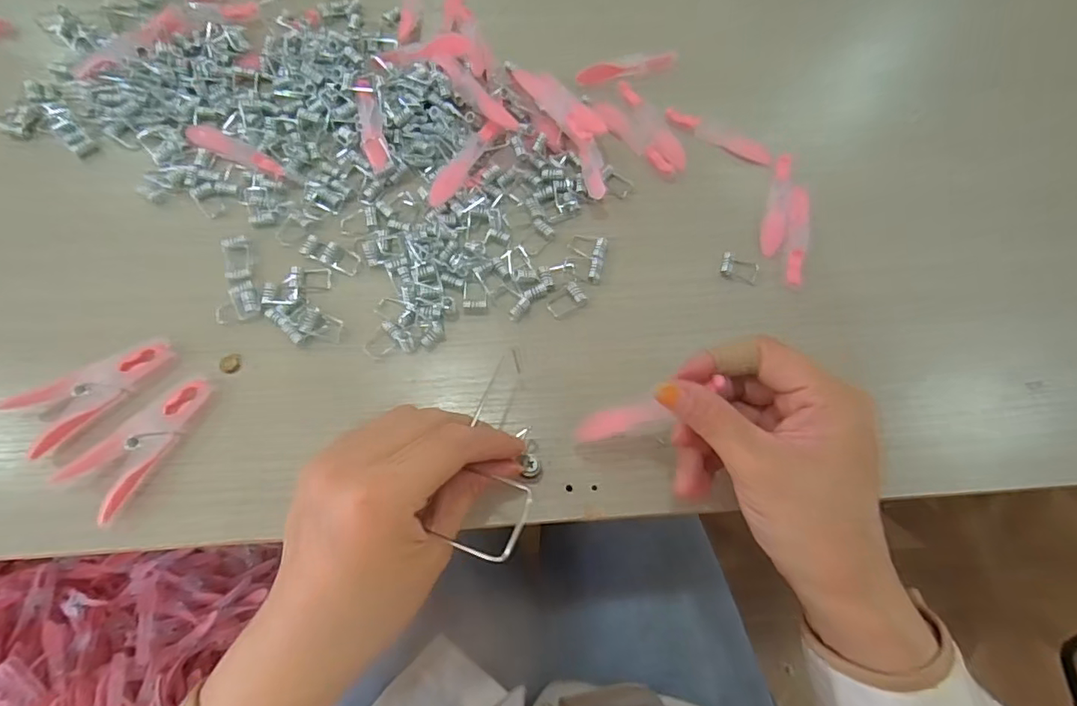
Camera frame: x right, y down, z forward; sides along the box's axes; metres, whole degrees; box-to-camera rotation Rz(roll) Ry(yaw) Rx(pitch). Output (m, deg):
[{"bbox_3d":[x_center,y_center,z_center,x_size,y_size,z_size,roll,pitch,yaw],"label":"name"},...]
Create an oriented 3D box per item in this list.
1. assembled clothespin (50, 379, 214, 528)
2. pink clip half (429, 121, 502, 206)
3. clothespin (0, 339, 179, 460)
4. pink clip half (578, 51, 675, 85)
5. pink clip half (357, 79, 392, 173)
[{"bbox_3d":[-0.200,0.045,0.275,0.036,0.011,0.076,39,72,11],"label":"assembled clothespin"},{"bbox_3d":[-0.047,-0.120,0.340,0.013,0.008,0.068,29,71,8],"label":"pink clip half"},{"bbox_3d":[-0.233,0.017,0.283,0.077,0.009,0.035,-36,75,-15],"label":"clothespin"},{"bbox_3d":[0.065,-0.206,0.391,0.077,0.008,0.016,-19,71,-10],"label":"pink clip half"},{"bbox_3d":[-0.106,-0.148,0.344,0.014,0.010,0.077,-13,70,-7],"label":"pink clip half"}]

